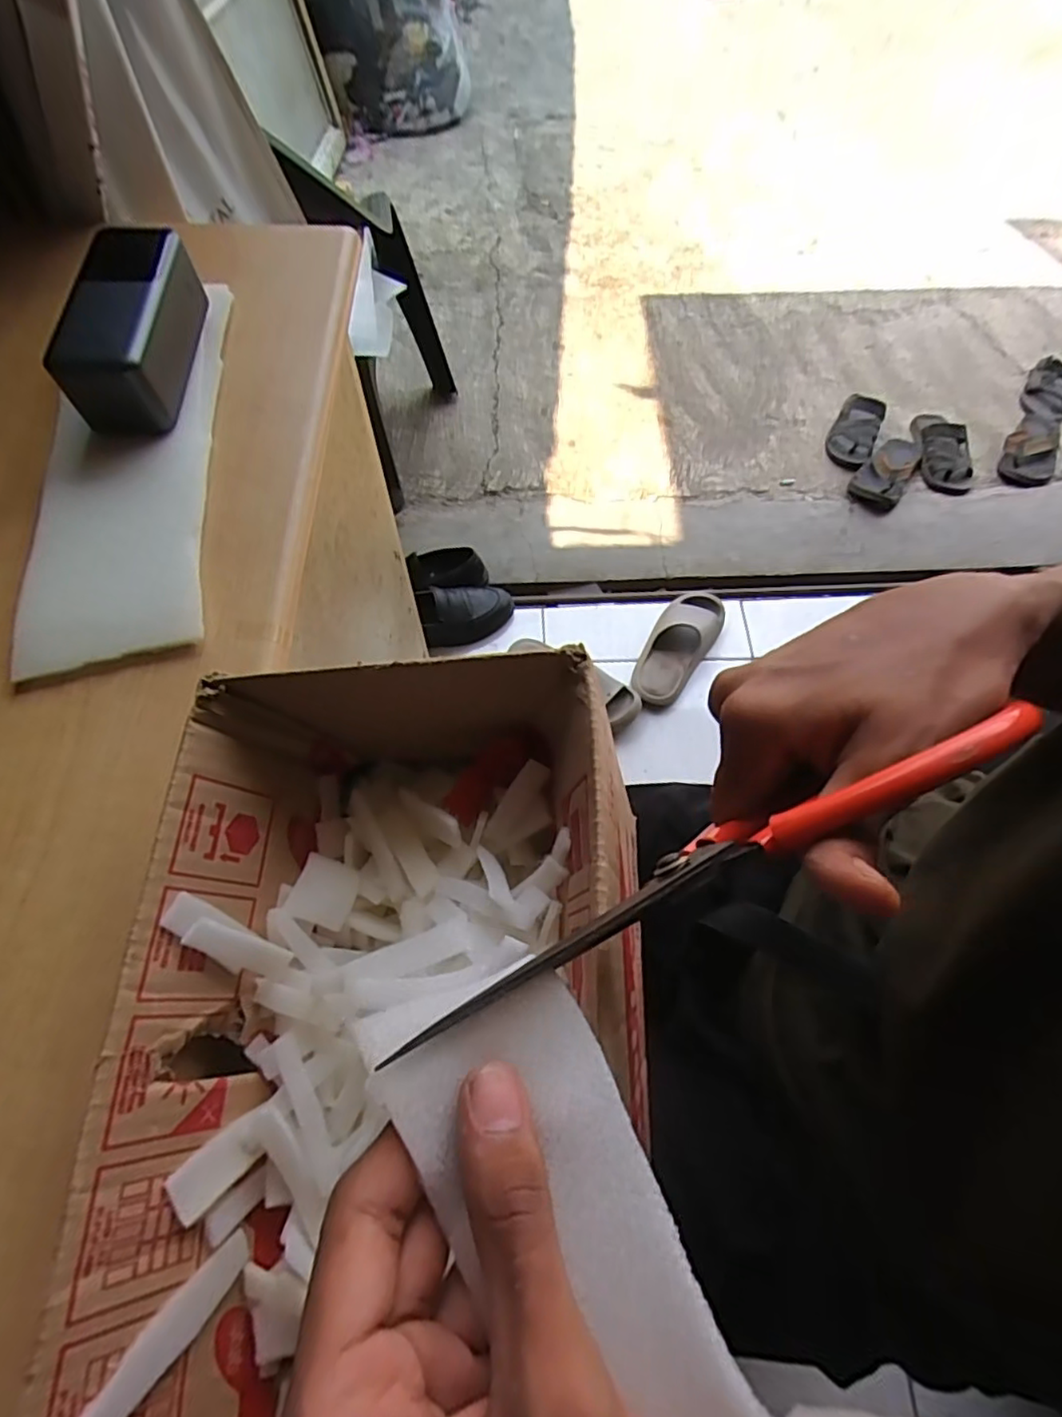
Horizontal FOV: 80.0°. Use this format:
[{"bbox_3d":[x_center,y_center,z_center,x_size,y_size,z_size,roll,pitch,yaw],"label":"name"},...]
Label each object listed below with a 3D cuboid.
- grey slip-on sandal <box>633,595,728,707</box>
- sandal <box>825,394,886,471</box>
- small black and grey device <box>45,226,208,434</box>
[{"bbox_3d":[0.284,-0.128,1.191,0.105,0.061,0.284,28,67,12],"label":"grey slip-on sandal"},{"bbox_3d":[0.774,-0.662,1.508,0.103,0.058,0.194,25,66,10],"label":"sandal"},{"bbox_3d":[-0.246,-0.239,0.400,0.057,0.065,0.131,-1,65,-3],"label":"small black and grey device"}]

